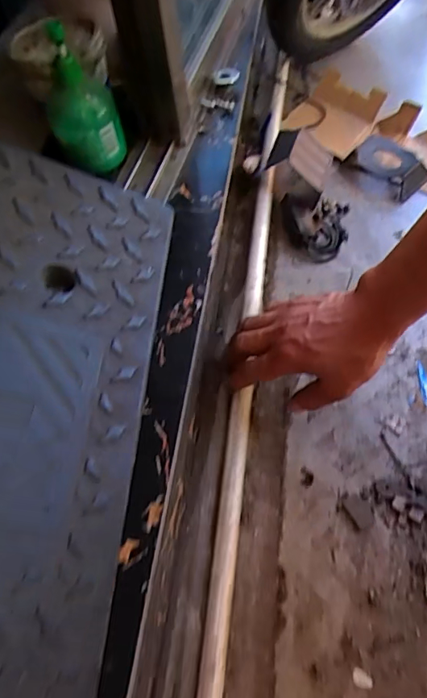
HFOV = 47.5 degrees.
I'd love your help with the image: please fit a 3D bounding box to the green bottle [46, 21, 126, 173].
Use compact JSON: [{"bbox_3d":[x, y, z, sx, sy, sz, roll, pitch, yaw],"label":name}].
[{"bbox_3d":[-0.162,-0.303,0.592,0.084,0.148,0.073,-22,59,-9],"label":"green bottle"}]

